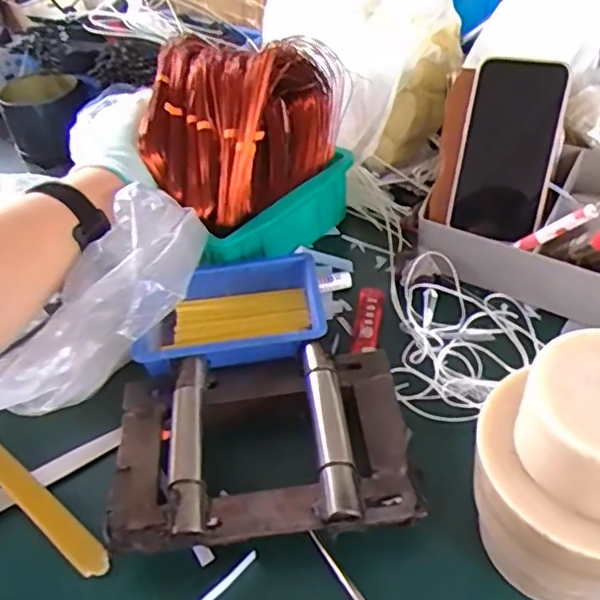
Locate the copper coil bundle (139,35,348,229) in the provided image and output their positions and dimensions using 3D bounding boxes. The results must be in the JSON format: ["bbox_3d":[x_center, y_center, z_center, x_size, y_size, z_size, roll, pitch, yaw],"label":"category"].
[{"bbox_3d":[-0.062,-0.173,0.574,0.142,0.135,0.172,31,57,29],"label":"copper coil bundle"}]

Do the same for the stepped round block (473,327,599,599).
[{"bbox_3d":[0.148,0.100,0.322,0.110,0.152,0.095,16,49,22],"label":"stepped round block"}]

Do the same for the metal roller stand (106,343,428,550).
[{"bbox_3d":[-0.028,0.094,0.416,0.199,0.039,0.146,-7,44,0],"label":"metal roller stand"}]

